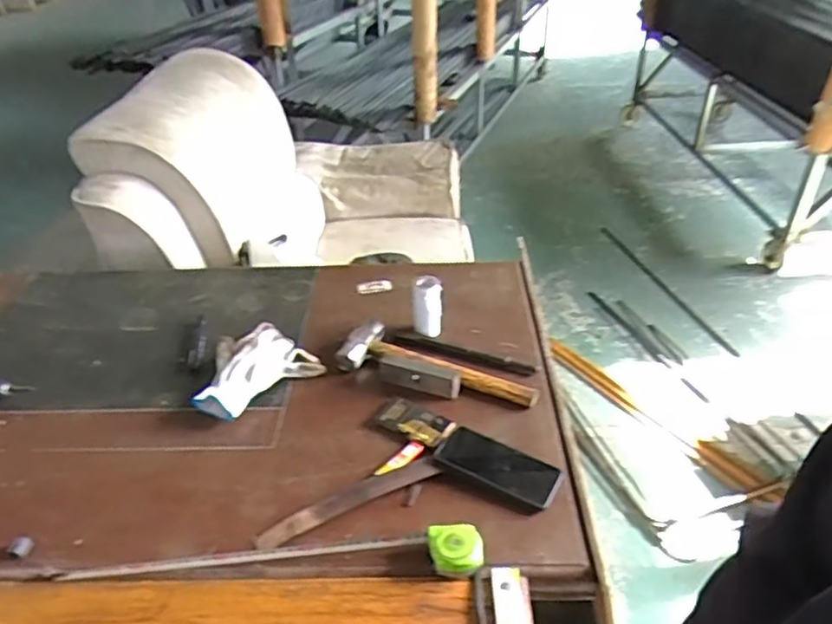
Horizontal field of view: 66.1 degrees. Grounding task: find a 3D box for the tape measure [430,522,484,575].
[{"bbox_3d":[0.046,0.272,0.731,0.060,0.039,0.052,-3,36,-2],"label":"tape measure"}]

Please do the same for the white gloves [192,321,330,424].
[{"bbox_3d":[-0.263,0.090,0.995,0.187,0.042,0.142,-31,45,-34],"label":"white gloves"}]

